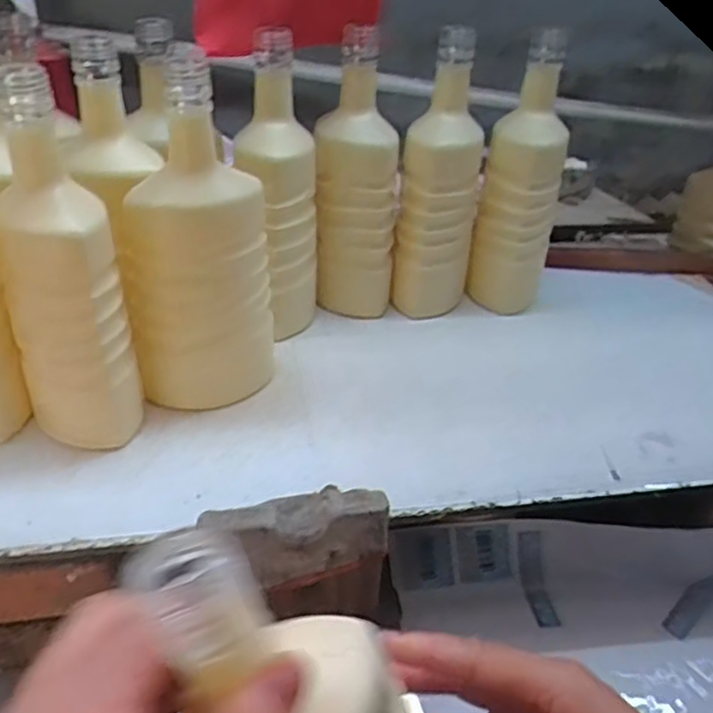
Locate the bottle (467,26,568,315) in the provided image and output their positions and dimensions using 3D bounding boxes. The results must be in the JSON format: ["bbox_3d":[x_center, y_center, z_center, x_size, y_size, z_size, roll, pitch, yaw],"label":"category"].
[{"bbox_3d":[0.154,-0.153,0.624,0.077,0.231,0.062,11,39,5],"label":"bottle"}]

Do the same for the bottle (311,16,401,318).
[{"bbox_3d":[0.004,-0.150,0.616,0.075,0.230,0.061,1,40,-6],"label":"bottle"}]

